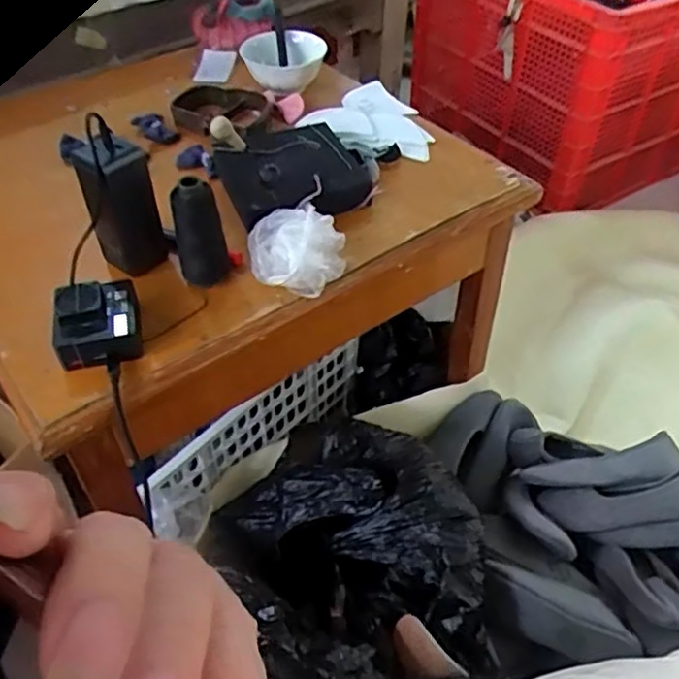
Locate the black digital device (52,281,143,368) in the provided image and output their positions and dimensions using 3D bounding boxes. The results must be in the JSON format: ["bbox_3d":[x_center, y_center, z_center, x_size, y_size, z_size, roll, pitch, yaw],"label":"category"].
[{"bbox_3d":[-0.225,-0.016,0.612,0.075,0.041,0.086,-14,47,-13],"label":"black digital device"}]

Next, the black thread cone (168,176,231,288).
[{"bbox_3d":[-0.137,-0.101,0.641,0.047,0.128,0.039,-9,47,-8],"label":"black thread cone"}]

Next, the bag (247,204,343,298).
[{"bbox_3d":[-0.044,-0.092,0.666,0.097,0.050,0.082,5,46,5],"label":"bag"}]

